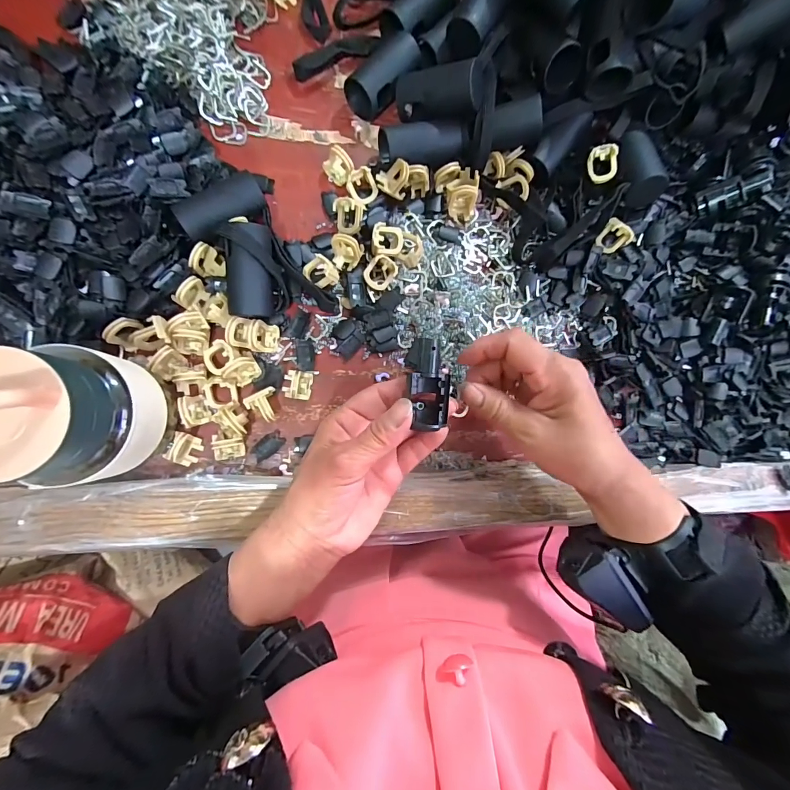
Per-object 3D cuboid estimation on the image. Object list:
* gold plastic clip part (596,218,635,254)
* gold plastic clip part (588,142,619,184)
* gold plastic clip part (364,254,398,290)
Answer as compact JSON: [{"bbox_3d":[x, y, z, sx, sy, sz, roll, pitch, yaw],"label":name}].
[{"bbox_3d":[0.179,-0.130,0.310,0.023,0.013,0.023,32,135,-6],"label":"gold plastic clip part"},{"bbox_3d":[0.167,-0.186,0.305,0.021,0.004,0.027,1,111,15],"label":"gold plastic clip part"},{"bbox_3d":[-0.012,-0.095,0.293,0.025,0.010,0.020,-43,93,-7],"label":"gold plastic clip part"}]

